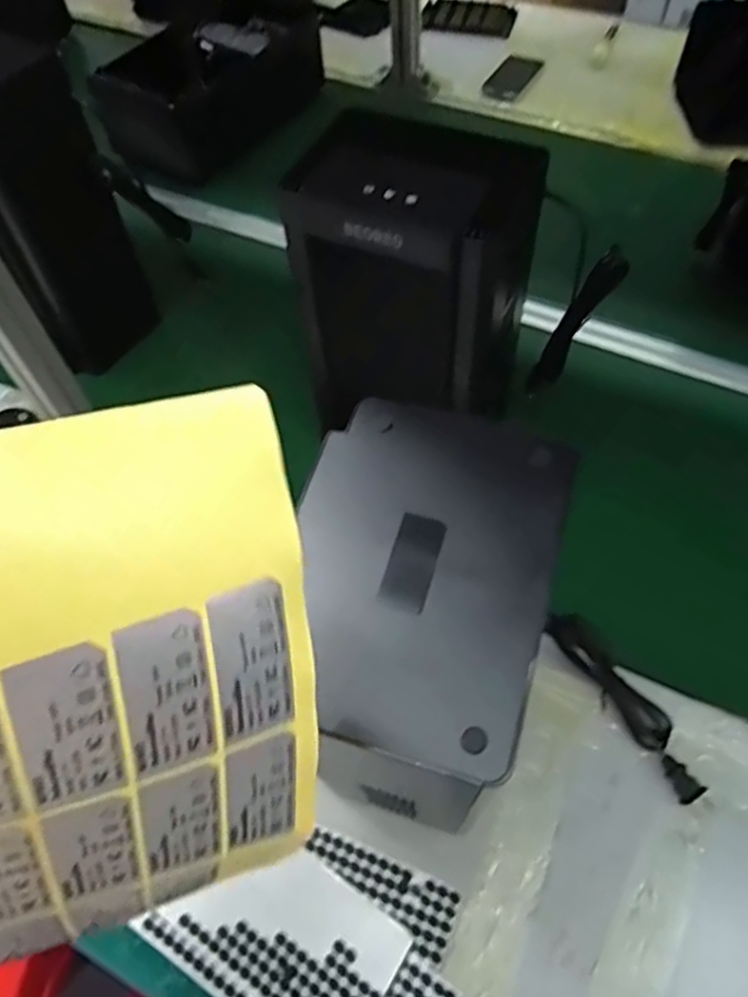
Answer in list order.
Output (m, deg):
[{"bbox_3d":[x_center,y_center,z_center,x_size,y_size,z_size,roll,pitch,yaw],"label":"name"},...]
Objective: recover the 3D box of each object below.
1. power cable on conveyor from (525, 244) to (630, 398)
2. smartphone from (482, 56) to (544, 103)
[{"bbox_3d":[0.189,-0.163,0.669,0.021,0.169,0.023,-9,56,-26],"label":"power cable on conveyor"},{"bbox_3d":[0.243,-0.746,1.235,0.064,0.007,0.154,25,62,17],"label":"smartphone"}]

